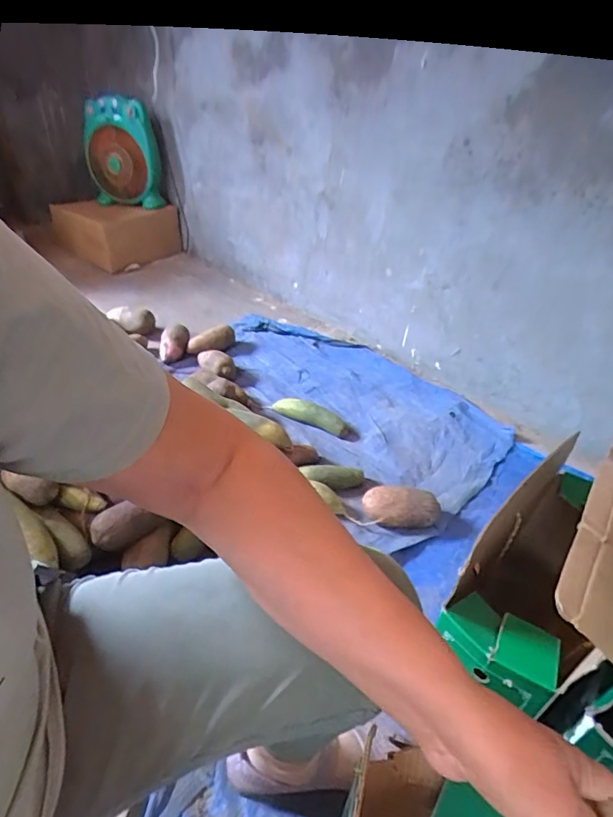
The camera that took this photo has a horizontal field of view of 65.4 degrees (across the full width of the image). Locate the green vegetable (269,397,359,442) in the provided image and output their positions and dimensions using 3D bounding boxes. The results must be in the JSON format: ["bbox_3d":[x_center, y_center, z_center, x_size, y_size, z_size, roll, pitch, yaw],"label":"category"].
[{"bbox_3d":[0.031,0.021,1.177,0.210,0.045,0.049,22,40,19],"label":"green vegetable"}]

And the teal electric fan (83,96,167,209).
[{"bbox_3d":[-0.575,-0.774,1.459,0.262,0.322,0.084,17,47,11],"label":"teal electric fan"}]

